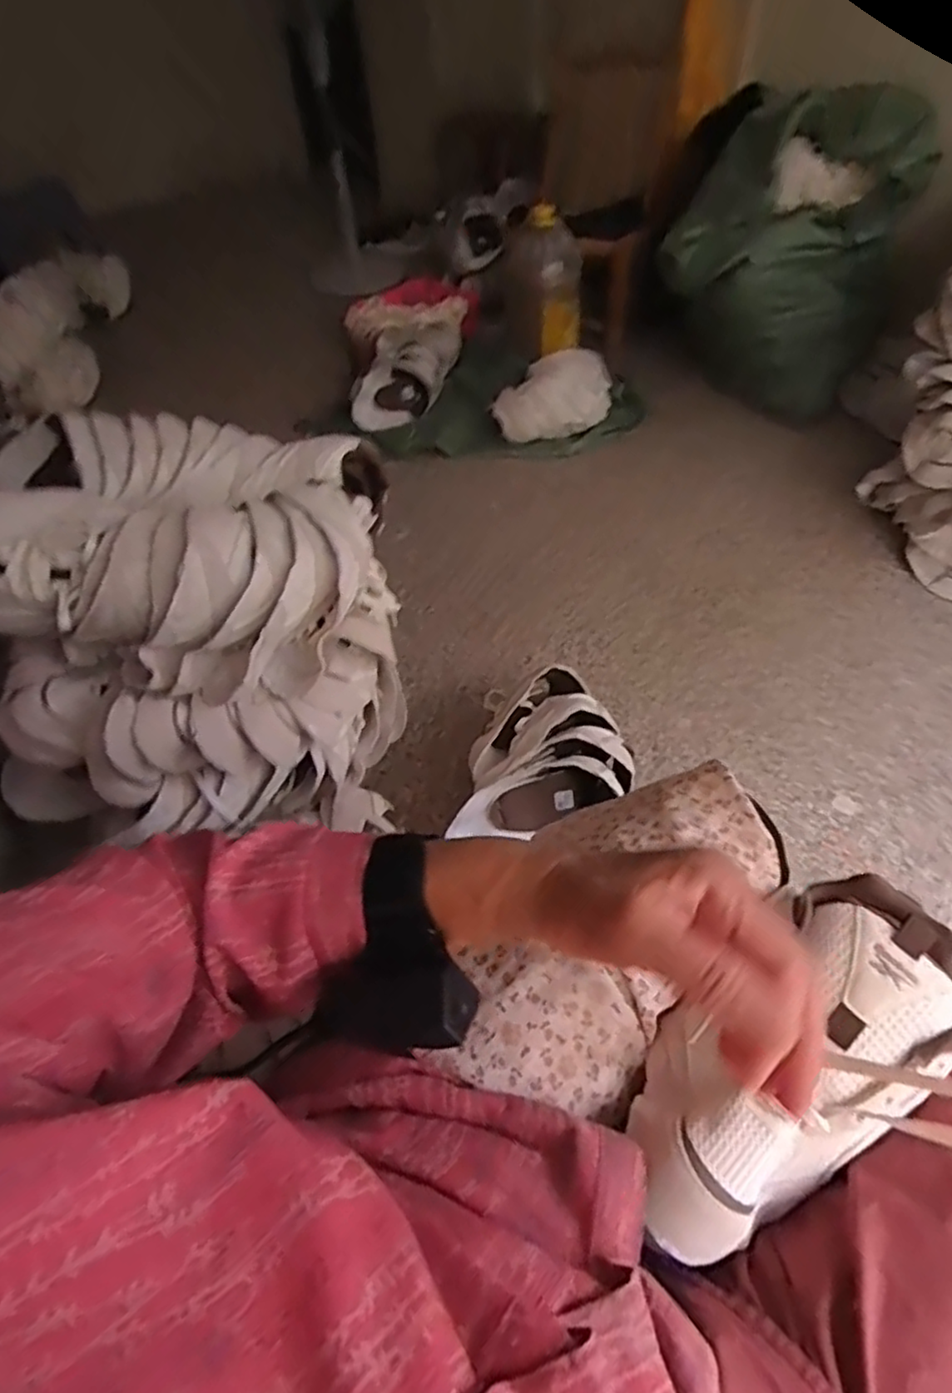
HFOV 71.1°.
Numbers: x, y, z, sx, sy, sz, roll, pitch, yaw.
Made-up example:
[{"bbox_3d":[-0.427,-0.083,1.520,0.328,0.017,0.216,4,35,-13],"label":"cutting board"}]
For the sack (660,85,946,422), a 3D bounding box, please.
[{"bbox_3d":[0.699,-0.986,1.509,0.471,0.505,0.429,16,53,18],"label":"sack"}]

